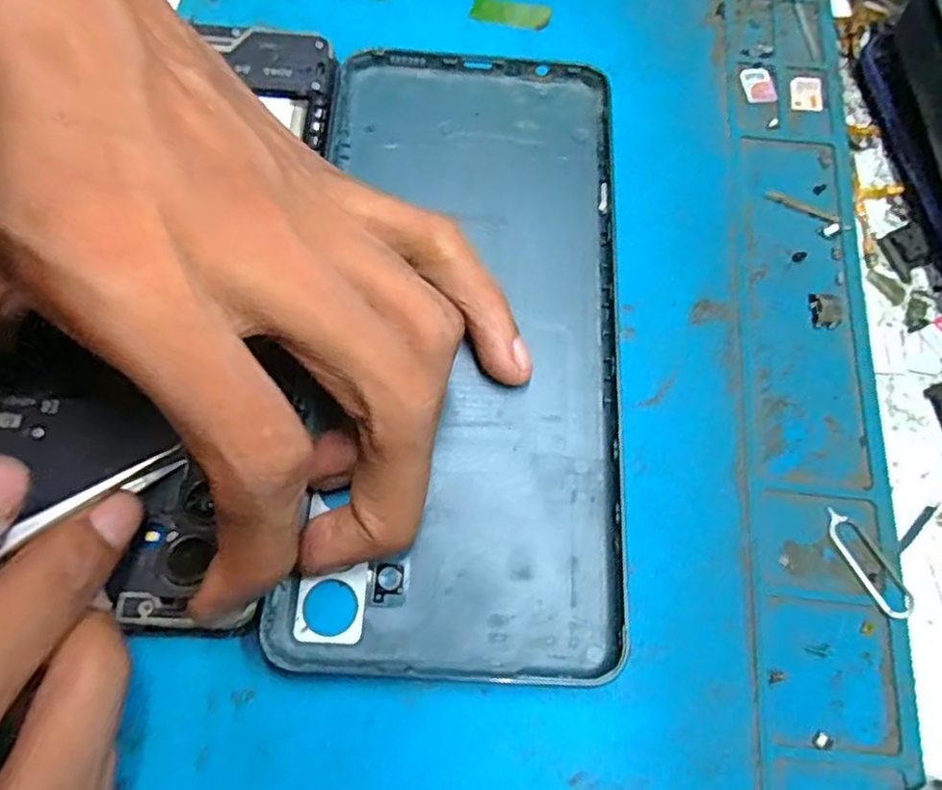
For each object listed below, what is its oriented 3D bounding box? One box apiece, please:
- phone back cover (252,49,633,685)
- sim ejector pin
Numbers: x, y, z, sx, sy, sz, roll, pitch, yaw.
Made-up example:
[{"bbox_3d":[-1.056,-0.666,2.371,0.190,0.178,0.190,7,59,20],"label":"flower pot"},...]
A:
[{"bbox_3d":[-0.001,-0.018,0.165,0.076,0.006,0.162,1,70,-2],"label":"phone back cover"},{"bbox_3d":[0.088,0.037,0.149,0.008,0.004,0.026,-34,69,0],"label":"sim ejector pin"}]

